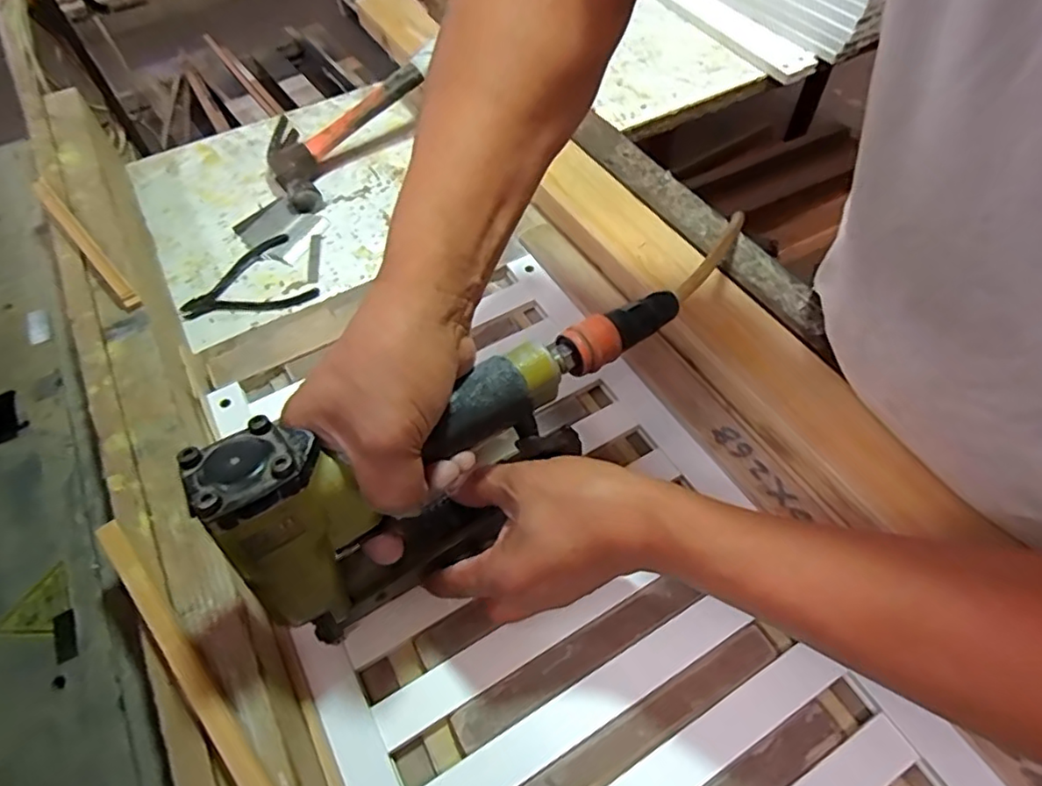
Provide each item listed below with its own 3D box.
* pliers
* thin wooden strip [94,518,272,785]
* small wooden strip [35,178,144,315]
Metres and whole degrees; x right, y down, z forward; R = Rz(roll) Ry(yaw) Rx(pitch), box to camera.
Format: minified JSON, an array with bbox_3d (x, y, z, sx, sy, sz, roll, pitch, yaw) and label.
[{"bbox_3d":[-0.251,-0.096,0.546,0.110,0.013,0.087,-28,59,-16],"label":"pliers"},{"bbox_3d":[-0.155,0.126,0.280,0.012,0.009,0.186,-39,63,-22],"label":"thin wooden strip"},{"bbox_3d":[-0.333,-0.115,0.456,0.014,0.017,0.182,-39,63,-22],"label":"small wooden strip"}]

